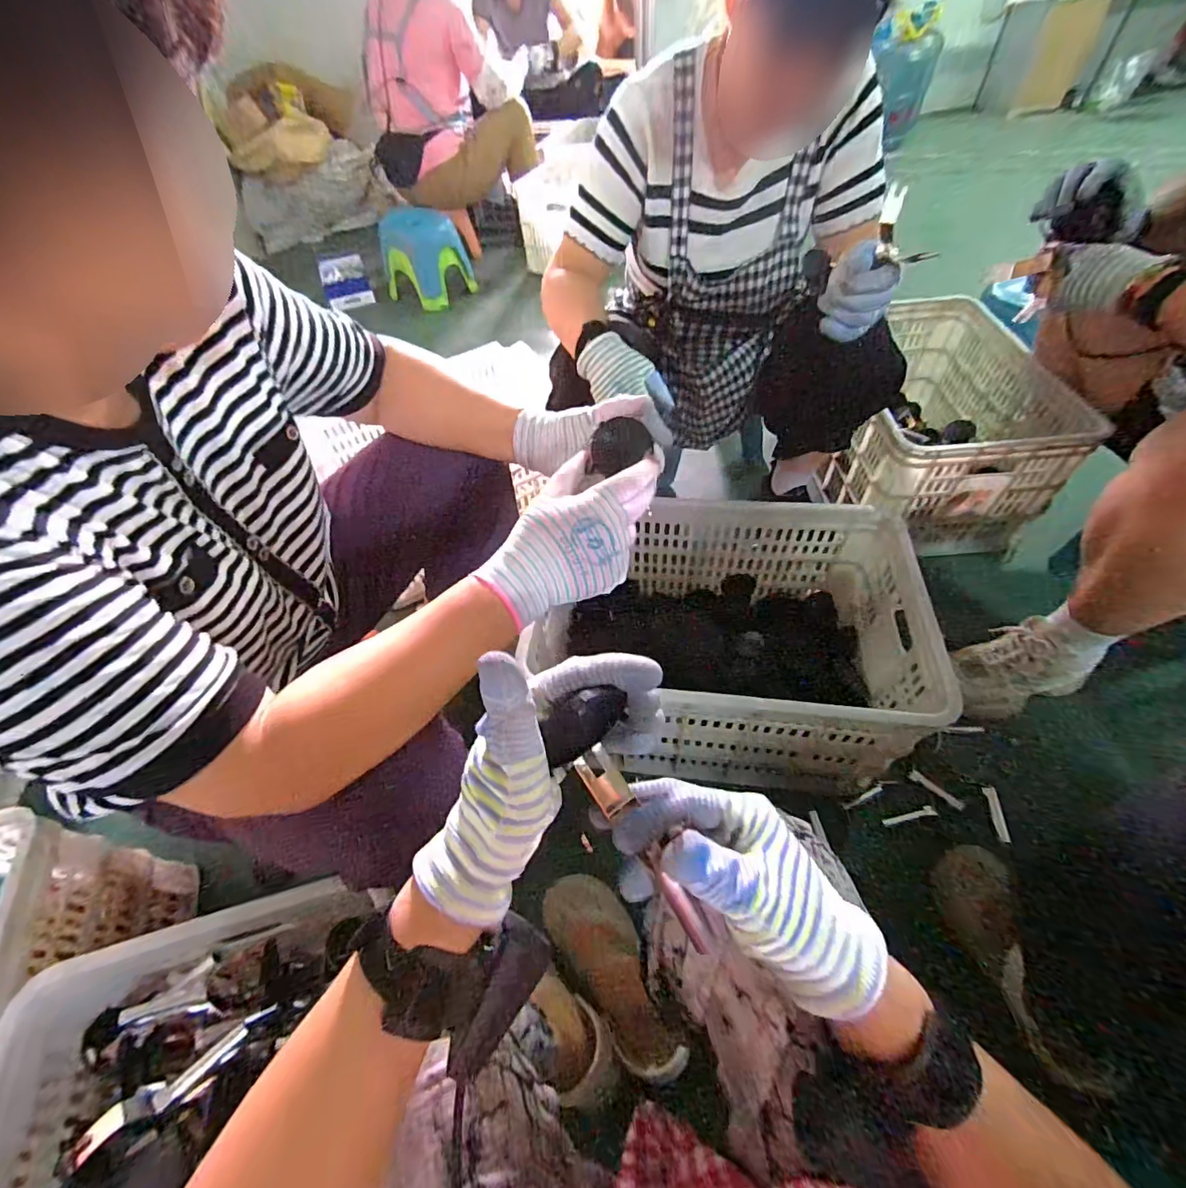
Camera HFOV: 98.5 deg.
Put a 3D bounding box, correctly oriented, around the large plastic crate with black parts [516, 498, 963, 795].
[{"bbox_3d":[0.202,0.077,0.820,0.500,0.301,0.366,2,53,7],"label":"large plastic crate with black parts"}]

